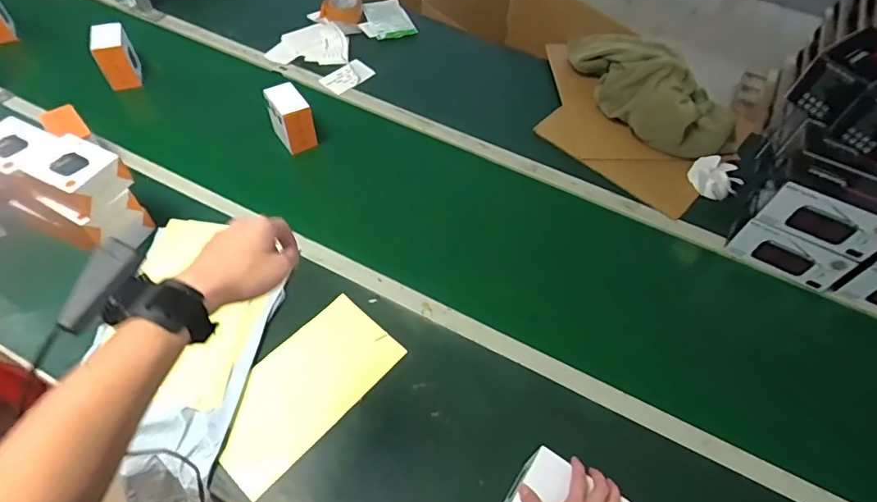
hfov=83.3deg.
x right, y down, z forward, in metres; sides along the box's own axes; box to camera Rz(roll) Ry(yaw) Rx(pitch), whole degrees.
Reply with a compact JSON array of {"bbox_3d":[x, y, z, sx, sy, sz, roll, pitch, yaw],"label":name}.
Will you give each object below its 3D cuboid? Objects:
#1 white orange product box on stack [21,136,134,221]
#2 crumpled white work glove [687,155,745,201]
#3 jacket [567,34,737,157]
[{"bbox_3d":[-0.597,-0.123,0.815,0.111,0.062,0.105,20,55,10],"label":"white orange product box on stack"},{"bbox_3d":[0.644,-0.174,1.142,0.107,0.033,0.112,2,54,-3],"label":"crumpled white work glove"},{"bbox_3d":[0.513,-0.396,1.198,0.209,0.131,0.444,-29,61,-23],"label":"jacket"}]

